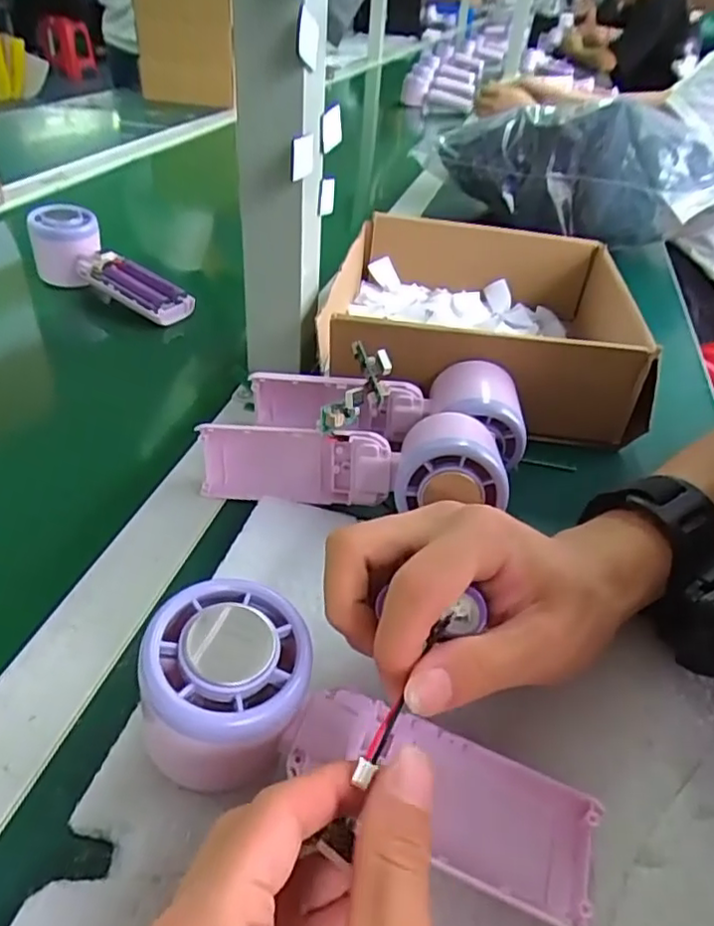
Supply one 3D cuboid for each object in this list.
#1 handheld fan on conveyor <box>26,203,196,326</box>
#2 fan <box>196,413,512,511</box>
[{"bbox_3d":[-0.214,-0.165,0.548,0.163,0.055,0.044,31,45,13],"label":"handheld fan on conveyor"},{"bbox_3d":[-0.004,-0.002,0.342,0.163,0.056,0.059,5,38,3],"label":"fan"}]

